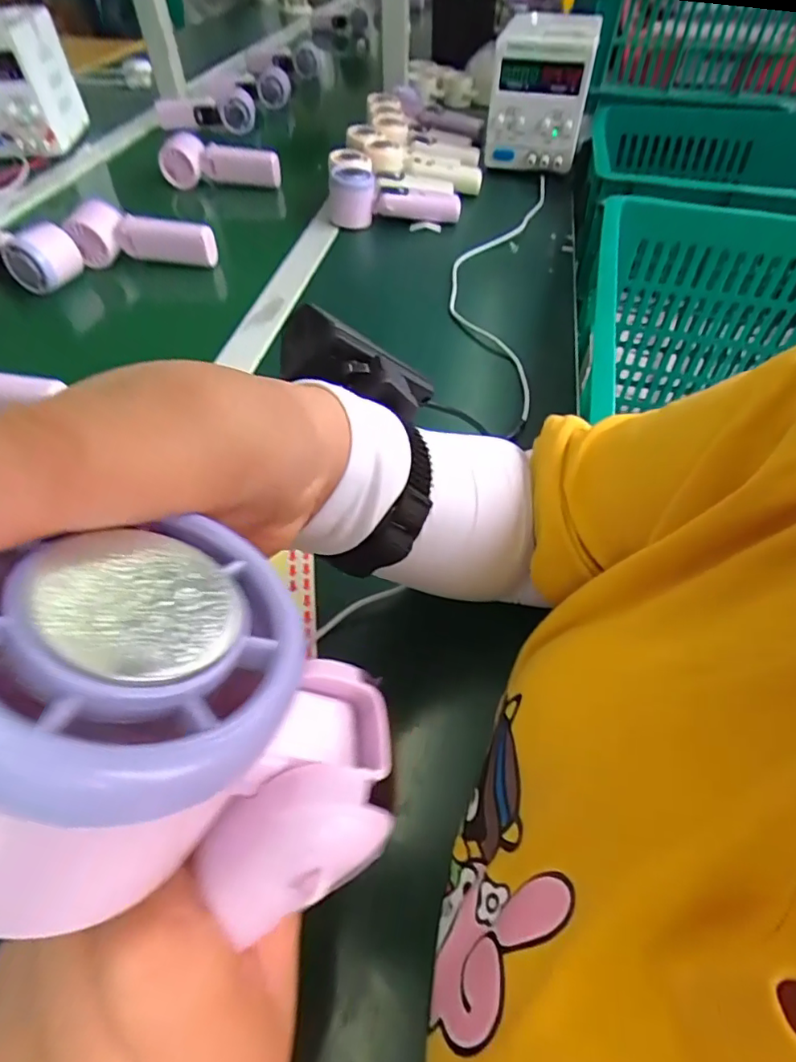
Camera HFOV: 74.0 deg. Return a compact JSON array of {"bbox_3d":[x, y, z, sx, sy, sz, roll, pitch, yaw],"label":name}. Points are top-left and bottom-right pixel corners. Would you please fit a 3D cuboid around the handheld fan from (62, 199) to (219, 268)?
[{"bbox_3d":[-0.297,-0.350,0.624,0.166,0.054,0.048,1,51,1],"label":"handheld fan"}]

